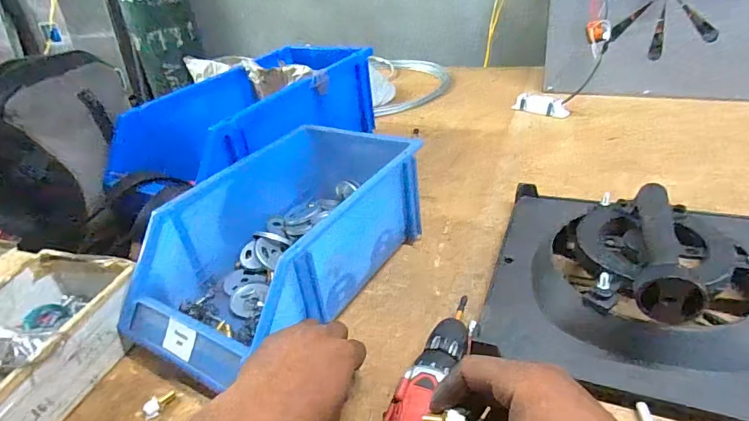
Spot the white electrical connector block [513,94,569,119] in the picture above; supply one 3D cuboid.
[{"bbox_3d":[0.337,-0.214,0.918,0.030,0.031,0.112,-30,38,-32],"label":"white electrical connector block"}]

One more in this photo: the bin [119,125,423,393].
[{"bbox_3d":[-0.103,0.029,0.520,0.199,0.122,0.329,15,38,32],"label":"bin"}]

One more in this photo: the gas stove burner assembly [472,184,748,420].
[{"bbox_3d":[0.275,0.050,0.449,0.294,0.098,0.287,8,35,23],"label":"gas stove burner assembly"}]

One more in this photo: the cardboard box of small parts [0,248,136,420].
[{"bbox_3d":[-0.355,0.135,0.445,0.153,0.089,0.227,4,34,19],"label":"cardboard box of small parts"}]

